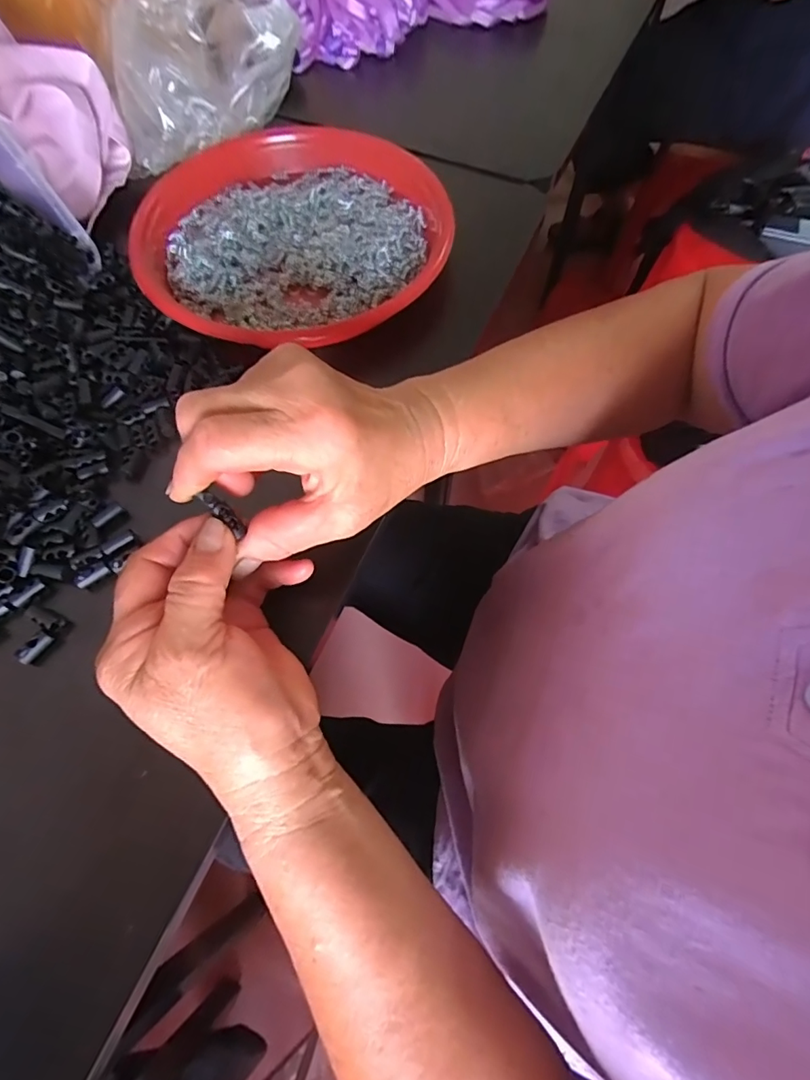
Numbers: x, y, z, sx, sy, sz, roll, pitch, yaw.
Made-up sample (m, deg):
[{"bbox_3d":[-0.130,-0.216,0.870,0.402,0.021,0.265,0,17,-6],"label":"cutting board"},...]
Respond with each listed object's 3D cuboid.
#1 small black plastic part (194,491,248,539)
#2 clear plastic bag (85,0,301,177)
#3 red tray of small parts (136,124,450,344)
[{"bbox_3d":[-0.084,-0.013,0.228,0.024,0.004,0.007,46,71,-18],"label":"small black plastic part"},{"bbox_3d":[-0.168,-0.390,0.402,0.104,0.081,0.170,27,69,11],"label":"clear plastic bag"},{"bbox_3d":[-0.083,-0.242,0.379,0.228,0.038,0.230,2,66,1],"label":"red tray of small parts"}]

